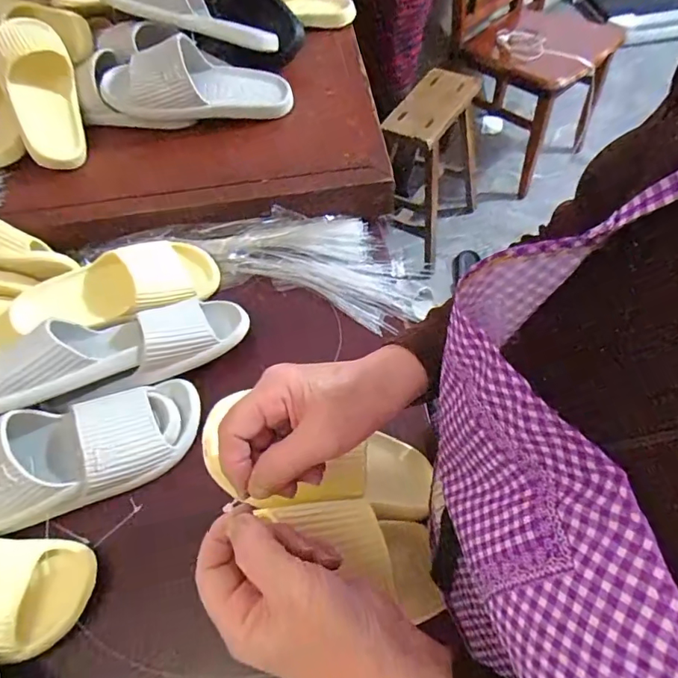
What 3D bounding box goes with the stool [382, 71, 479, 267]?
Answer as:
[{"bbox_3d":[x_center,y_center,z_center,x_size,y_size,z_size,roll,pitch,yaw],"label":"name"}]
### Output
[{"bbox_3d":[0.298,-0.554,1.555,0.218,0.453,0.380,28,62,20],"label":"stool"}]

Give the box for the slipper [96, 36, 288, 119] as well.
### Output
[{"bbox_3d":[-0.213,-0.392,0.739,0.278,0.088,0.106,-3,55,-14],"label":"slipper"}]

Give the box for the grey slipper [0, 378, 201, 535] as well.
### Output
[{"bbox_3d":[-0.295,0.118,0.519,0.280,0.078,0.101,-22,58,-11],"label":"grey slipper"}]

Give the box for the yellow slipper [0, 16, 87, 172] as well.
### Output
[{"bbox_3d":[-0.438,-0.369,0.720,0.092,0.082,0.238,-17,77,-8],"label":"yellow slipper"}]

